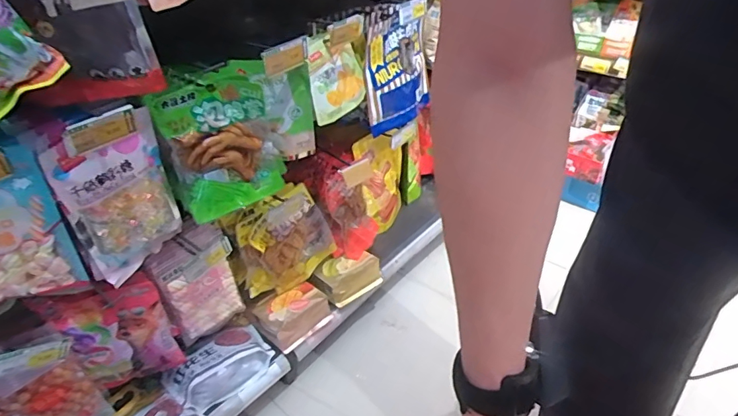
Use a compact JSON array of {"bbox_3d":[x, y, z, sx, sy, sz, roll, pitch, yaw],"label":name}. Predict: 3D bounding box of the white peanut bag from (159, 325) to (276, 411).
[{"bbox_3d":[-0.306,0.314,0.962,0.126,0.068,0.200,28,47,35],"label":"white peanut bag"}]

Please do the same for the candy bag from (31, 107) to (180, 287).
[{"bbox_3d":[-0.370,-0.022,0.709,0.054,0.245,0.162,22,44,31],"label":"candy bag"}]

